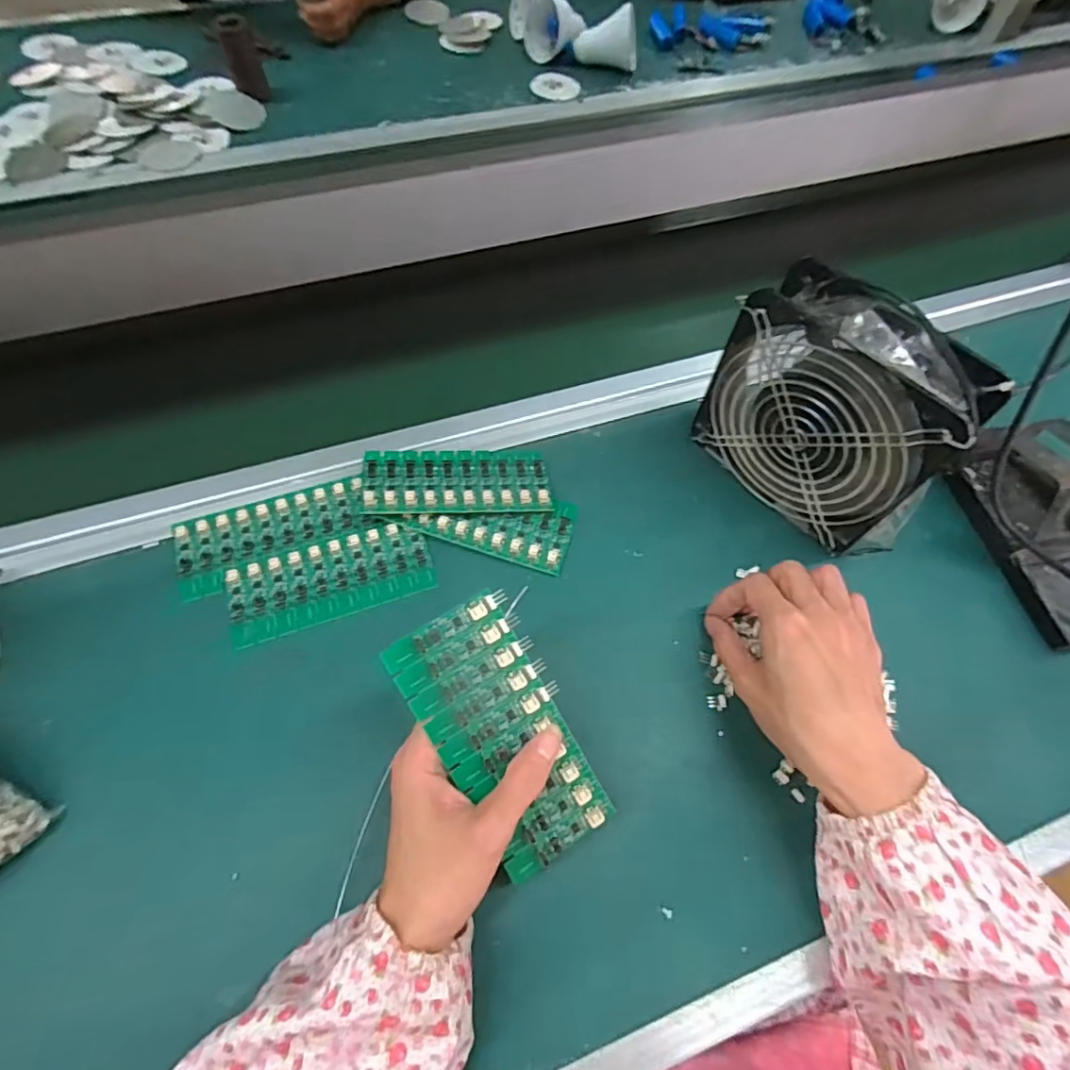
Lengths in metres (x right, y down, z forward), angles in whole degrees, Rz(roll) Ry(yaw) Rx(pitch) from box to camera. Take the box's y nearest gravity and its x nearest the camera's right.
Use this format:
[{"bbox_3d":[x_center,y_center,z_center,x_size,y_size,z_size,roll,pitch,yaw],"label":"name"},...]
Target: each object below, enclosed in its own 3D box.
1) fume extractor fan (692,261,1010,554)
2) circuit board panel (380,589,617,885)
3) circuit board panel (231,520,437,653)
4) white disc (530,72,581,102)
[{"bbox_3d":[0.198,-0.078,0.379,0.056,0.153,0.157,-38,70,-19],"label":"fume extractor fan"},{"bbox_3d":[-0.015,0.102,0.287,0.063,0.009,0.136,-32,95,-17],"label":"circuit board panel"},{"bbox_3d":[-0.142,0.030,0.392,0.136,0.008,0.056,-18,65,-11],"label":"circuit board panel"},{"bbox_3d":[0.027,-0.590,0.735,0.063,0.011,0.063,1,63,-2],"label":"white disc"}]

